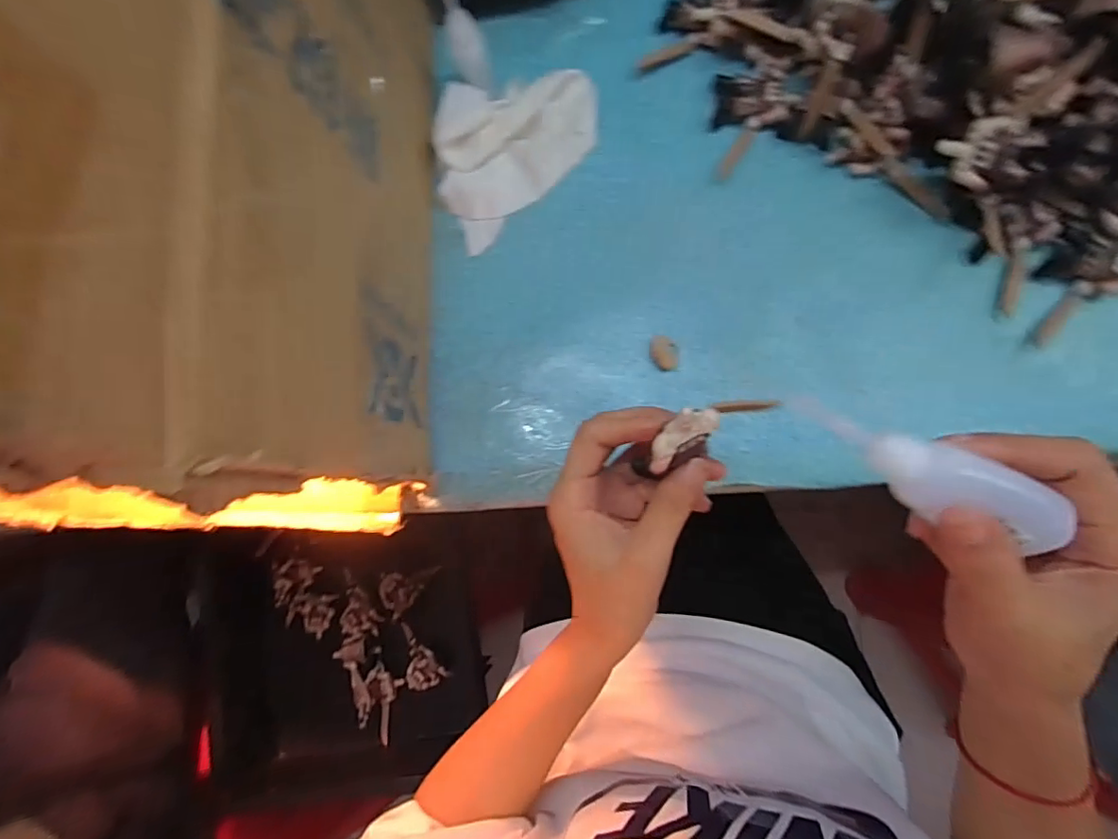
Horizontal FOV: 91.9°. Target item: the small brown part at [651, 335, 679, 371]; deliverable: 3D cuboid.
[{"bbox_3d":[0.071,-0.045,0.365,0.017,0.004,0.025,-24,80,4],"label":"small brown part"}]

